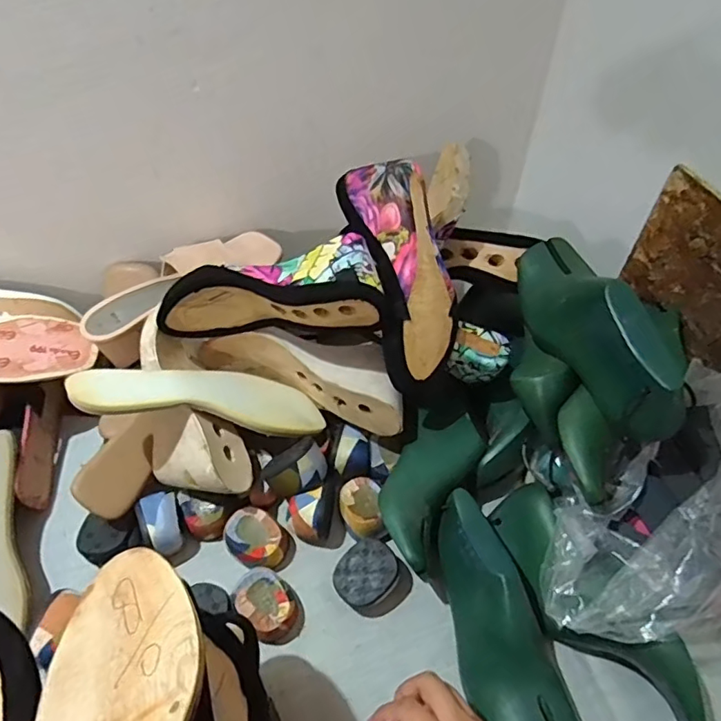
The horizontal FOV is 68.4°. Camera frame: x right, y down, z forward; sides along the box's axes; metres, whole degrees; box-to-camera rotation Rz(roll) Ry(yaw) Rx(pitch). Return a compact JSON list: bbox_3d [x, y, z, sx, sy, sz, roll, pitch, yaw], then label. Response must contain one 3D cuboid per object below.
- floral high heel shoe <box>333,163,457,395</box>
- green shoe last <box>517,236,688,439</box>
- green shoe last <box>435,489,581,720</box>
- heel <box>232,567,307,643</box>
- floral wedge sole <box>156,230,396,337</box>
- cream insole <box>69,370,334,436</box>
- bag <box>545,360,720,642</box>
[{"bbox_3d":[0.044,-0.084,0.506,0.079,0.058,0.224,-11,83,-9],"label":"floral high heel shoe"},{"bbox_3d":[0.220,-0.041,0.496,0.076,0.103,0.242,-7,51,-6],"label":"green shoe last"},{"bbox_3d":[0.118,0.225,0.458,0.076,0.065,0.215,-15,65,-11],"label":"green shoe last"},{"bbox_3d":[-0.084,0.229,0.496,0.050,0.040,0.063,-36,59,-25],"label":"heel"},{"bbox_3d":[-0.083,-0.066,0.520,0.236,0.081,0.087,-5,48,24],"label":"floral wedge sole"},{"bbox_3d":[-0.148,0.036,0.525,0.242,0.011,0.072,10,45,-31],"label":"cream insole"},{"bbox_3d":[0.278,0.118,0.437,0.257,0.151,0.145,-30,57,-22],"label":"bag"}]

